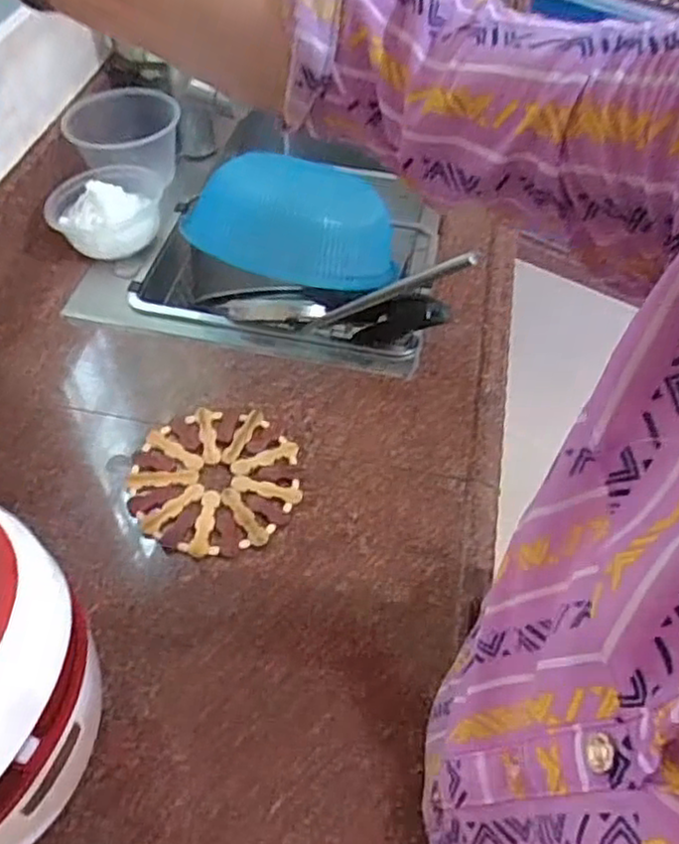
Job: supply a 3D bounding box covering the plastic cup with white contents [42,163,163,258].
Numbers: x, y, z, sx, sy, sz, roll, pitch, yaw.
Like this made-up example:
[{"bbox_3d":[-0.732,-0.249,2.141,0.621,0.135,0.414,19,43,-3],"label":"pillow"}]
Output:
[{"bbox_3d":[-0.283,-0.254,0.858,0.137,0.065,0.109,-7,53,-8],"label":"plastic cup with white contents"}]

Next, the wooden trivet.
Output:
[{"bbox_3d":[-0.117,0.051,0.662,0.153,0.009,0.155,1,52,-2],"label":"wooden trivet"}]

